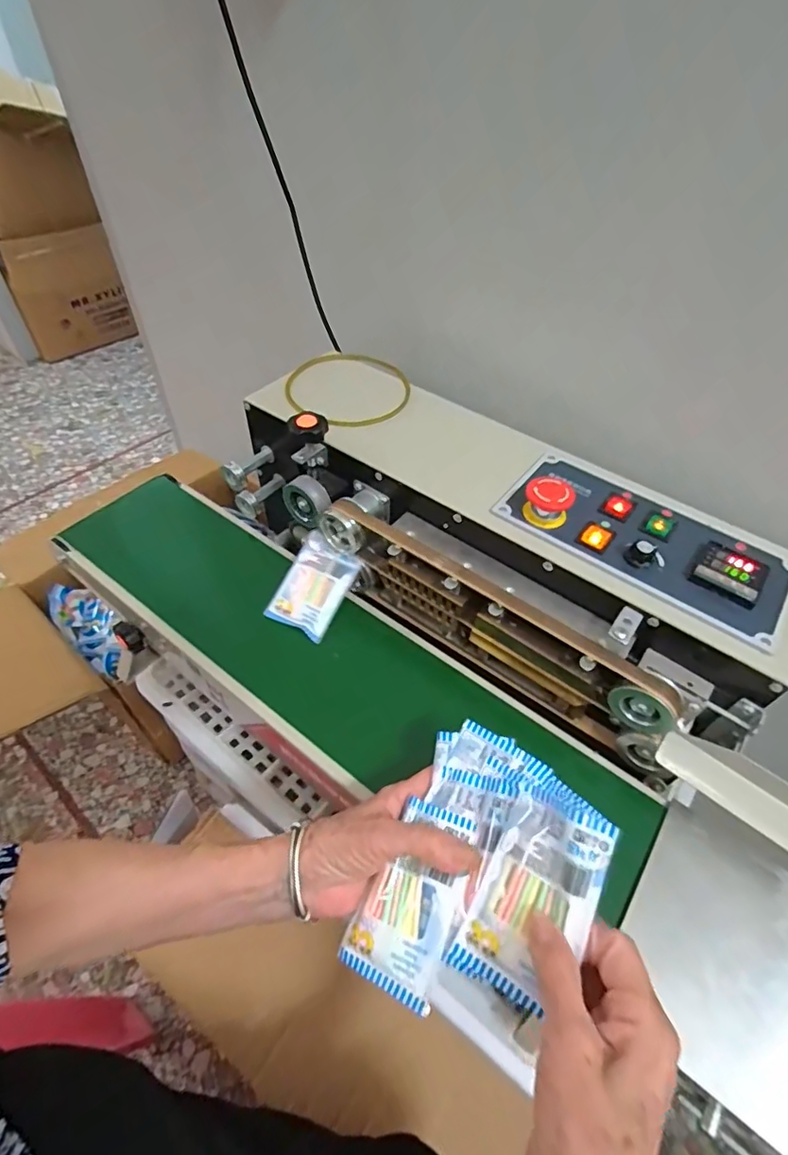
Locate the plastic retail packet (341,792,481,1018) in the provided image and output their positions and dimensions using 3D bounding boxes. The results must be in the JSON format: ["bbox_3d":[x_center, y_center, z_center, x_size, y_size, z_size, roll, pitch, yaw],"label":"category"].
[{"bbox_3d":[0.013,0.198,0.332,0.060,0.008,0.102,15,64,29],"label":"plastic retail packet"}]

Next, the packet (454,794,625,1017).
[{"bbox_3d":[0.076,0.175,0.296,0.063,0.013,0.099,12,71,42],"label":"packet"}]

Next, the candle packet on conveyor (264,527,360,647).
[{"bbox_3d":[-0.078,0.008,0.524,0.065,0.008,0.092,26,83,19],"label":"candle packet on conveyor"}]

